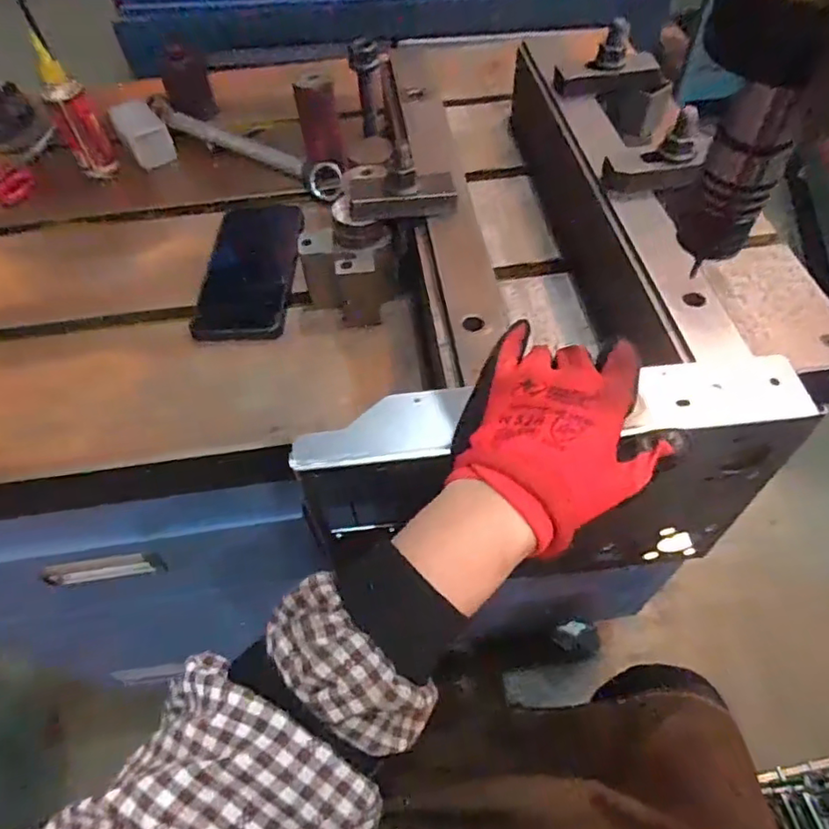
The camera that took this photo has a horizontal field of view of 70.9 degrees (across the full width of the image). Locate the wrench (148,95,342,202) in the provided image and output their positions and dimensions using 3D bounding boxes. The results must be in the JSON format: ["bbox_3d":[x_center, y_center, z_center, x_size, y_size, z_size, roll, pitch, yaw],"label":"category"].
[{"bbox_3d":[-0.191,-0.296,0.647,0.299,0.036,0.031,31,62,24],"label":"wrench"}]

